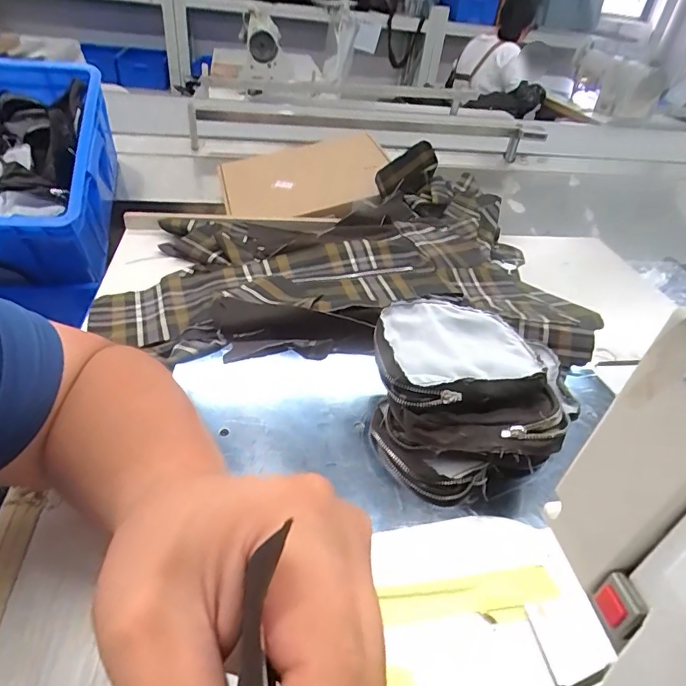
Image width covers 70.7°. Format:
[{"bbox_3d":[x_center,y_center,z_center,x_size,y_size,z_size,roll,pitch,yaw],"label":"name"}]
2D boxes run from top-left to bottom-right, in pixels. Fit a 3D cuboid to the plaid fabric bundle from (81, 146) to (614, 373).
[{"bbox_3d":[-0.001,-0.142,0.695,0.588,0.093,0.454,1,40,-8],"label":"plaid fabric bundle"}]

